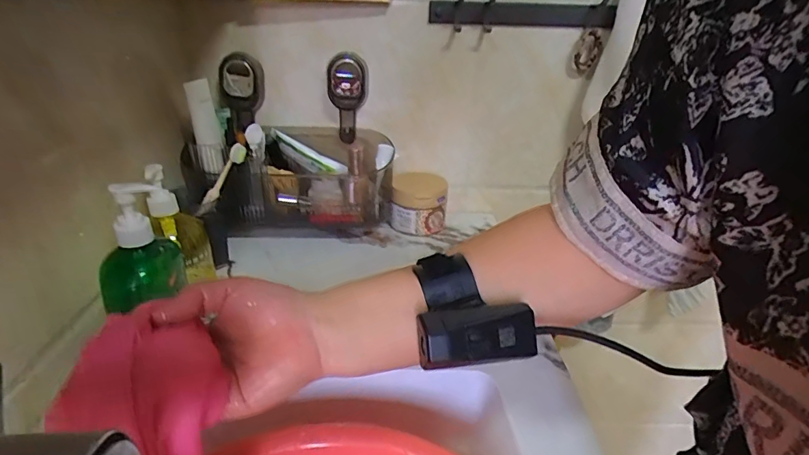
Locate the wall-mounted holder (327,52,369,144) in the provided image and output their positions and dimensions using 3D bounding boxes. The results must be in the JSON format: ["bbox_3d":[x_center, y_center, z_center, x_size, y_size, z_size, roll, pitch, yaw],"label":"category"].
[{"bbox_3d":[-0.090,-0.204,0.728,0.062,0.134,0.025,-7,27,-18],"label":"wall-mounted holder"}]

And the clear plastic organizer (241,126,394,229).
[{"bbox_3d":[-0.131,-0.082,0.741,0.213,0.122,0.142,-1,26,-7],"label":"clear plastic organizer"}]

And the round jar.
[{"bbox_3d":[0.023,-0.038,0.776,0.094,0.082,0.094,4,26,4],"label":"round jar"}]

